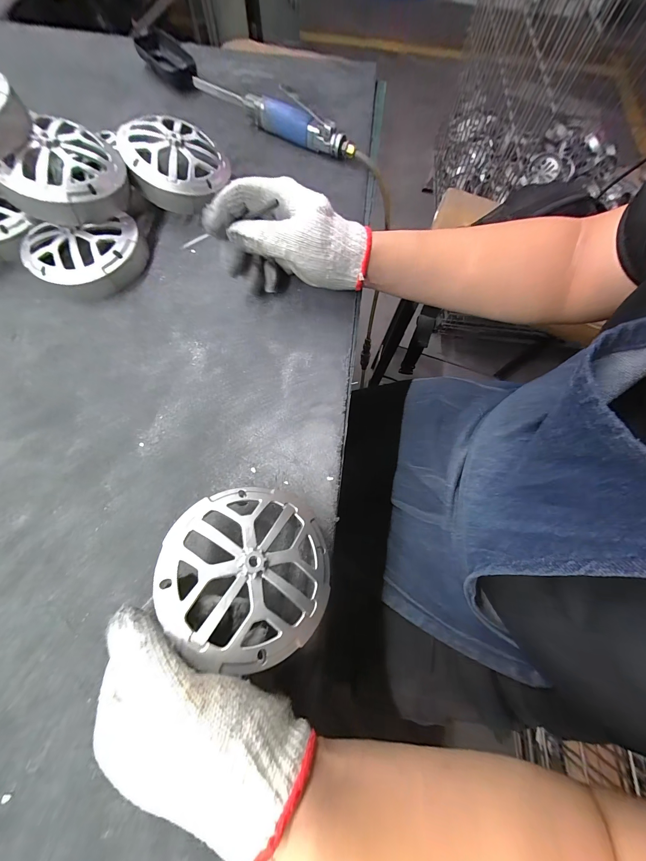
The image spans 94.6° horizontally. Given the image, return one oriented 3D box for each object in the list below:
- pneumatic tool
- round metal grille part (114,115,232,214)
[{"bbox_3d":[-0.132,-0.487,0.434,0.407,0.047,0.071,39,74,11],"label":"pneumatic tool"},{"bbox_3d":[-0.174,-0.324,0.356,0.108,0.036,0.112,46,70,-12],"label":"round metal grille part"}]

